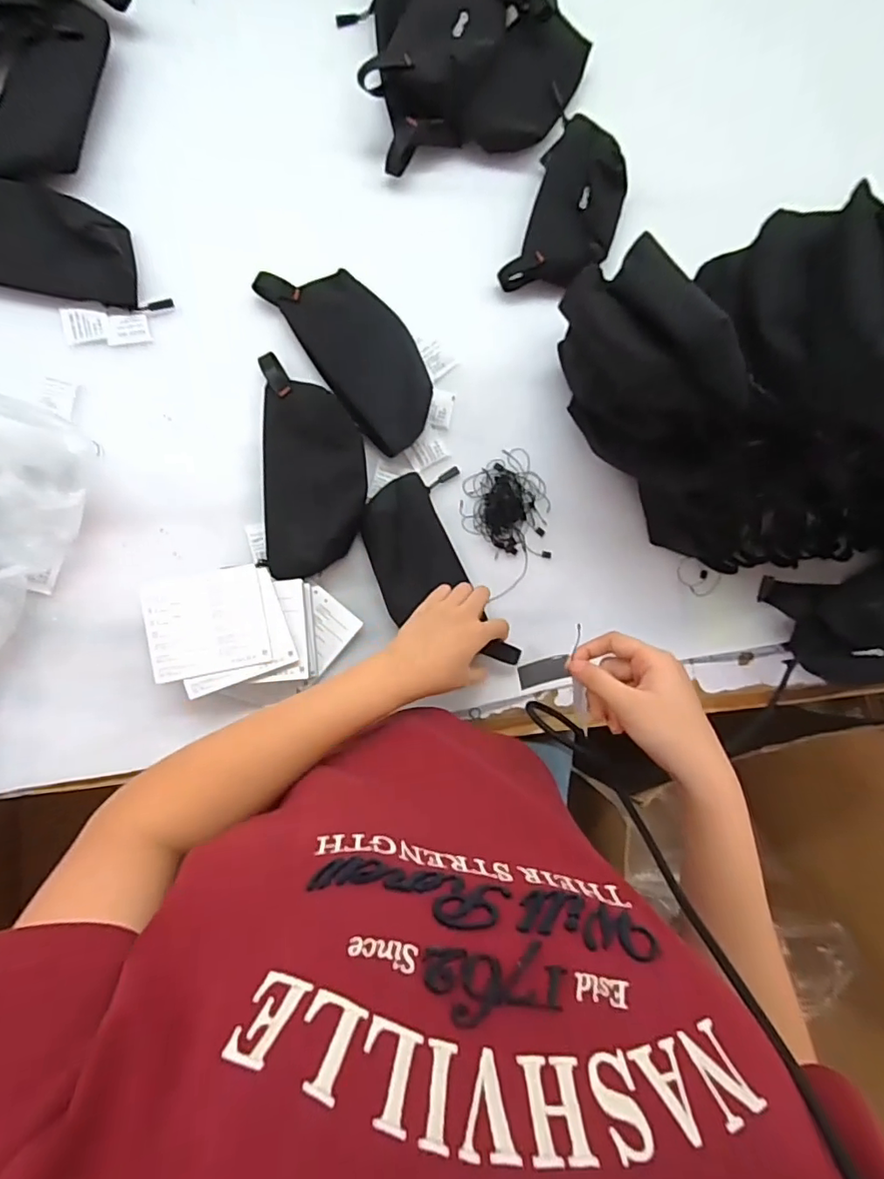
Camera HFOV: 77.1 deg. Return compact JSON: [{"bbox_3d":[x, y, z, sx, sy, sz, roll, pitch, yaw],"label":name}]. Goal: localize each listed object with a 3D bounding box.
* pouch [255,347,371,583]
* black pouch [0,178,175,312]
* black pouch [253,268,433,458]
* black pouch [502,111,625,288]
[{"bbox_3d":[-0.125,-0.117,0.538,0.098,0.025,0.207,1,84,-6],"label":"pouch"},{"bbox_3d":[-0.388,-0.329,0.517,0.246,0.037,0.100,7,83,-6],"label":"black pouch"},{"bbox_3d":[-0.085,-0.245,0.562,0.094,0.034,0.220,-36,92,-10],"label":"black pouch"},{"bbox_3d":[0.143,-0.410,0.599,0.100,0.035,0.207,21,84,-8],"label":"black pouch"}]

